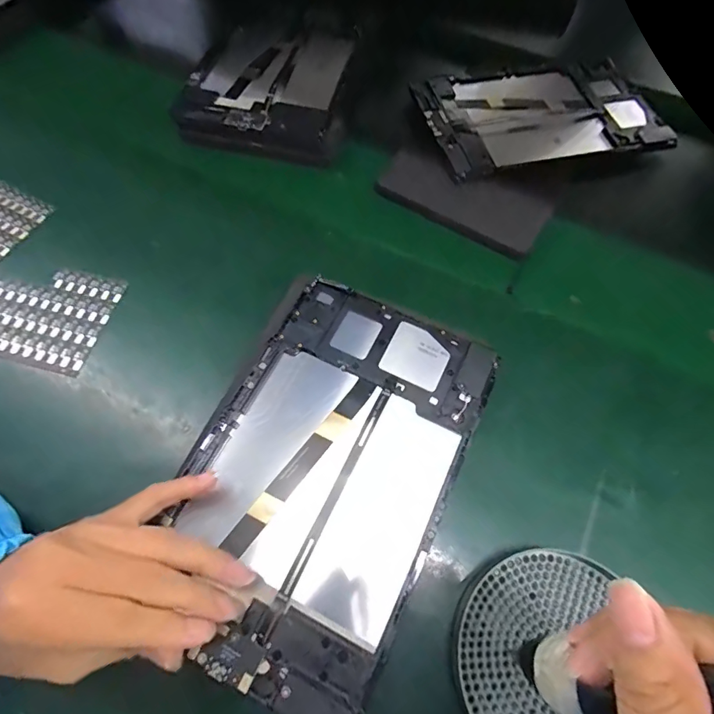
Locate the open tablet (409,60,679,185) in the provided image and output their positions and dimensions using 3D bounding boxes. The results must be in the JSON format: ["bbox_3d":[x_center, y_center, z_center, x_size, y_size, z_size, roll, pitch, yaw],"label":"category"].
[{"bbox_3d":[0.189,-0.253,0.450,0.242,0.010,0.146,-13,65,-7],"label":"open tablet"}]

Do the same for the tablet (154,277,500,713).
[{"bbox_3d":[-0.020,0.066,0.270,0.147,0.009,0.232,25,67,9],"label":"tablet"}]

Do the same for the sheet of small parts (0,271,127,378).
[{"bbox_3d":[-0.241,-0.033,0.338,0.094,0.005,0.080,14,65,6],"label":"sheet of small parts"}]

